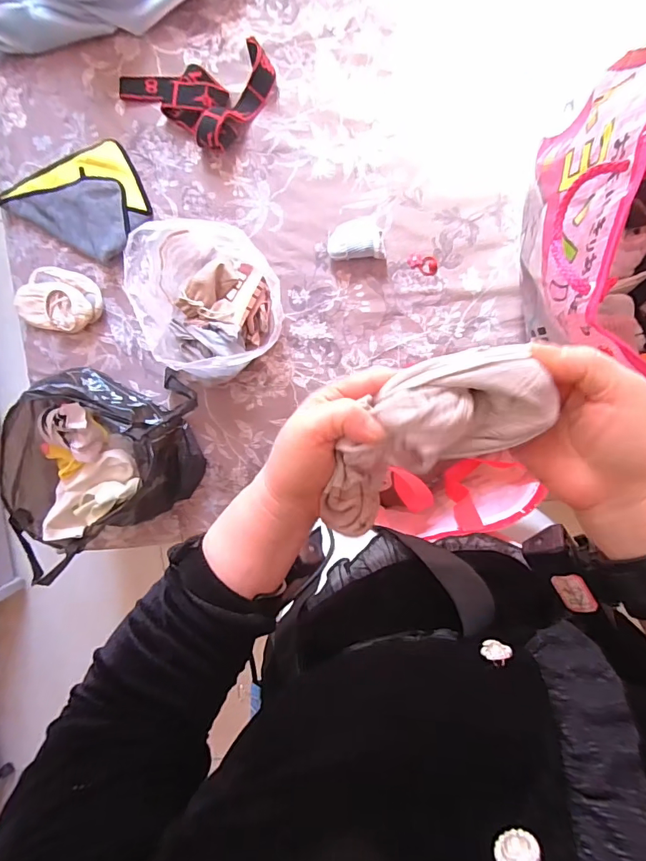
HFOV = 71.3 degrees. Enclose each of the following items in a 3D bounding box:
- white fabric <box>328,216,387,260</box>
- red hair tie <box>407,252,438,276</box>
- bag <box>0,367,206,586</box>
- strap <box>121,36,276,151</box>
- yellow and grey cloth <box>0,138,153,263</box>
[{"bbox_3d":[0.058,-0.326,0.766,0.097,0.045,0.069,-4,94,5],"label":"white fabric"},{"bbox_3d":[0.174,-0.290,0.781,0.052,0.005,0.033,25,96,3],"label":"red hair tie"},{"bbox_3d":[-0.363,0.068,0.762,0.274,0.187,0.331,2,94,5],"label":"bag"},{"bbox_3d":[-0.220,-0.608,0.768,0.236,0.050,0.183,35,96,1],"label":"strap"},{"bbox_3d":[-0.444,-0.438,0.813,0.261,0.029,0.193,30,96,2],"label":"yellow and grey cloth"}]

